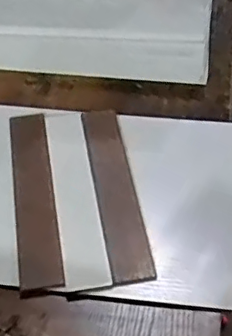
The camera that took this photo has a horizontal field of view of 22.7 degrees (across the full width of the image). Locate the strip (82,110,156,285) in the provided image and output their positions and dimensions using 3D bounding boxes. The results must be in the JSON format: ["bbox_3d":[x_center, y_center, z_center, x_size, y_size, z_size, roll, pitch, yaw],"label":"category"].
[{"bbox_3d":[0.000,0.025,0.734,0.053,0.010,0.276,-2,47,-12],"label":"strip"}]

